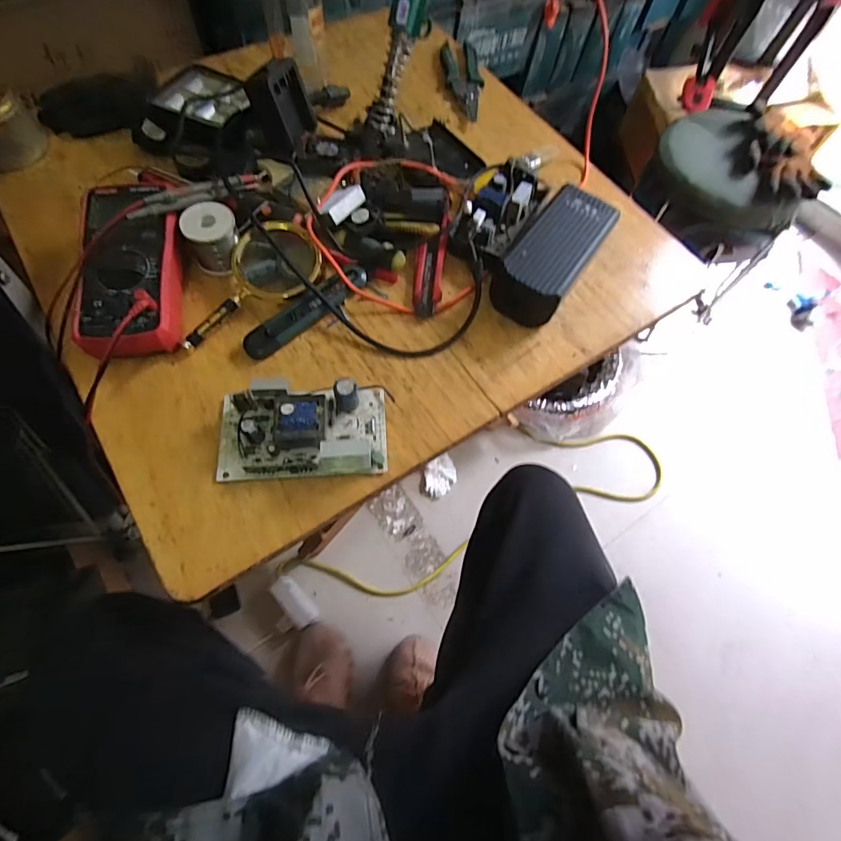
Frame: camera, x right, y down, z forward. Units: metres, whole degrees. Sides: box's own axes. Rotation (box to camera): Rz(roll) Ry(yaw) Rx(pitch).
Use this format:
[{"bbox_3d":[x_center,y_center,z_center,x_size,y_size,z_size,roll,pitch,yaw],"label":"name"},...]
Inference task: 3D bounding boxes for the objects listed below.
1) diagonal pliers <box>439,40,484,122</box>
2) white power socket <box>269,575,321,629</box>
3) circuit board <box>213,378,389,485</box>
[{"bbox_3d":[0.062,-0.491,0.662,0.051,0.019,0.163,-5,66,-6],"label":"diagonal pliers"},{"bbox_3d":[-0.226,0.327,0.840,0.050,0.038,0.101,-36,73,-17],"label":"white power socket"},{"bbox_3d":[-0.106,0.007,0.416,0.148,0.043,0.081,-5,66,-5],"label":"circuit board"}]

